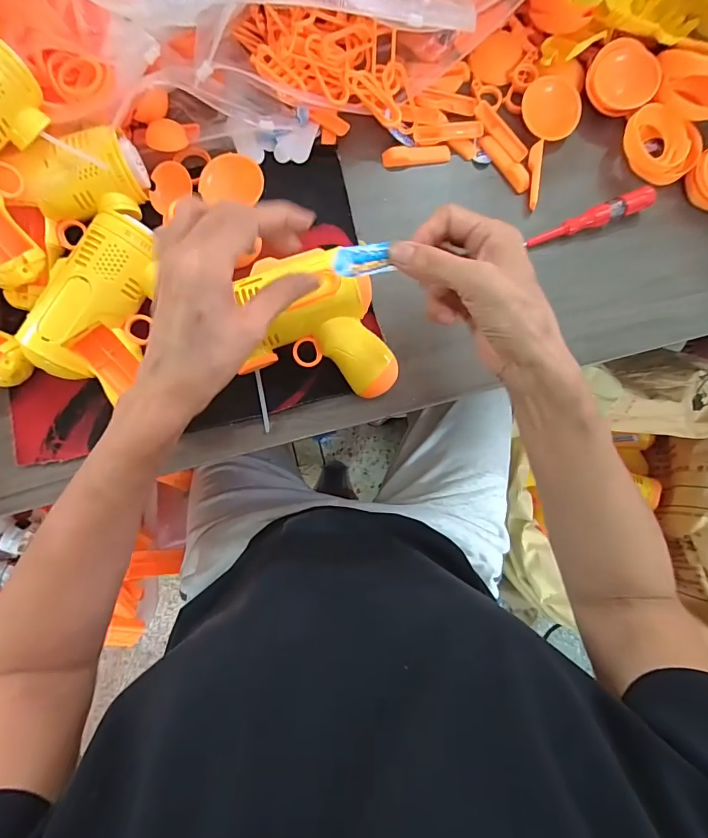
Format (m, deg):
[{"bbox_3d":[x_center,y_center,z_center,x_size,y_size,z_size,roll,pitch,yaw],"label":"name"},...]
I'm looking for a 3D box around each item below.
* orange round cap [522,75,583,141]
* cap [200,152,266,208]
[{"bbox_3d":[0.182,-0.285,0.392,0.054,0.016,0.050,0,86,-2],"label":"orange round cap"},{"bbox_3d":[-0.107,-0.211,0.379,0.054,0.014,0.045,11,86,-1],"label":"cap"}]

